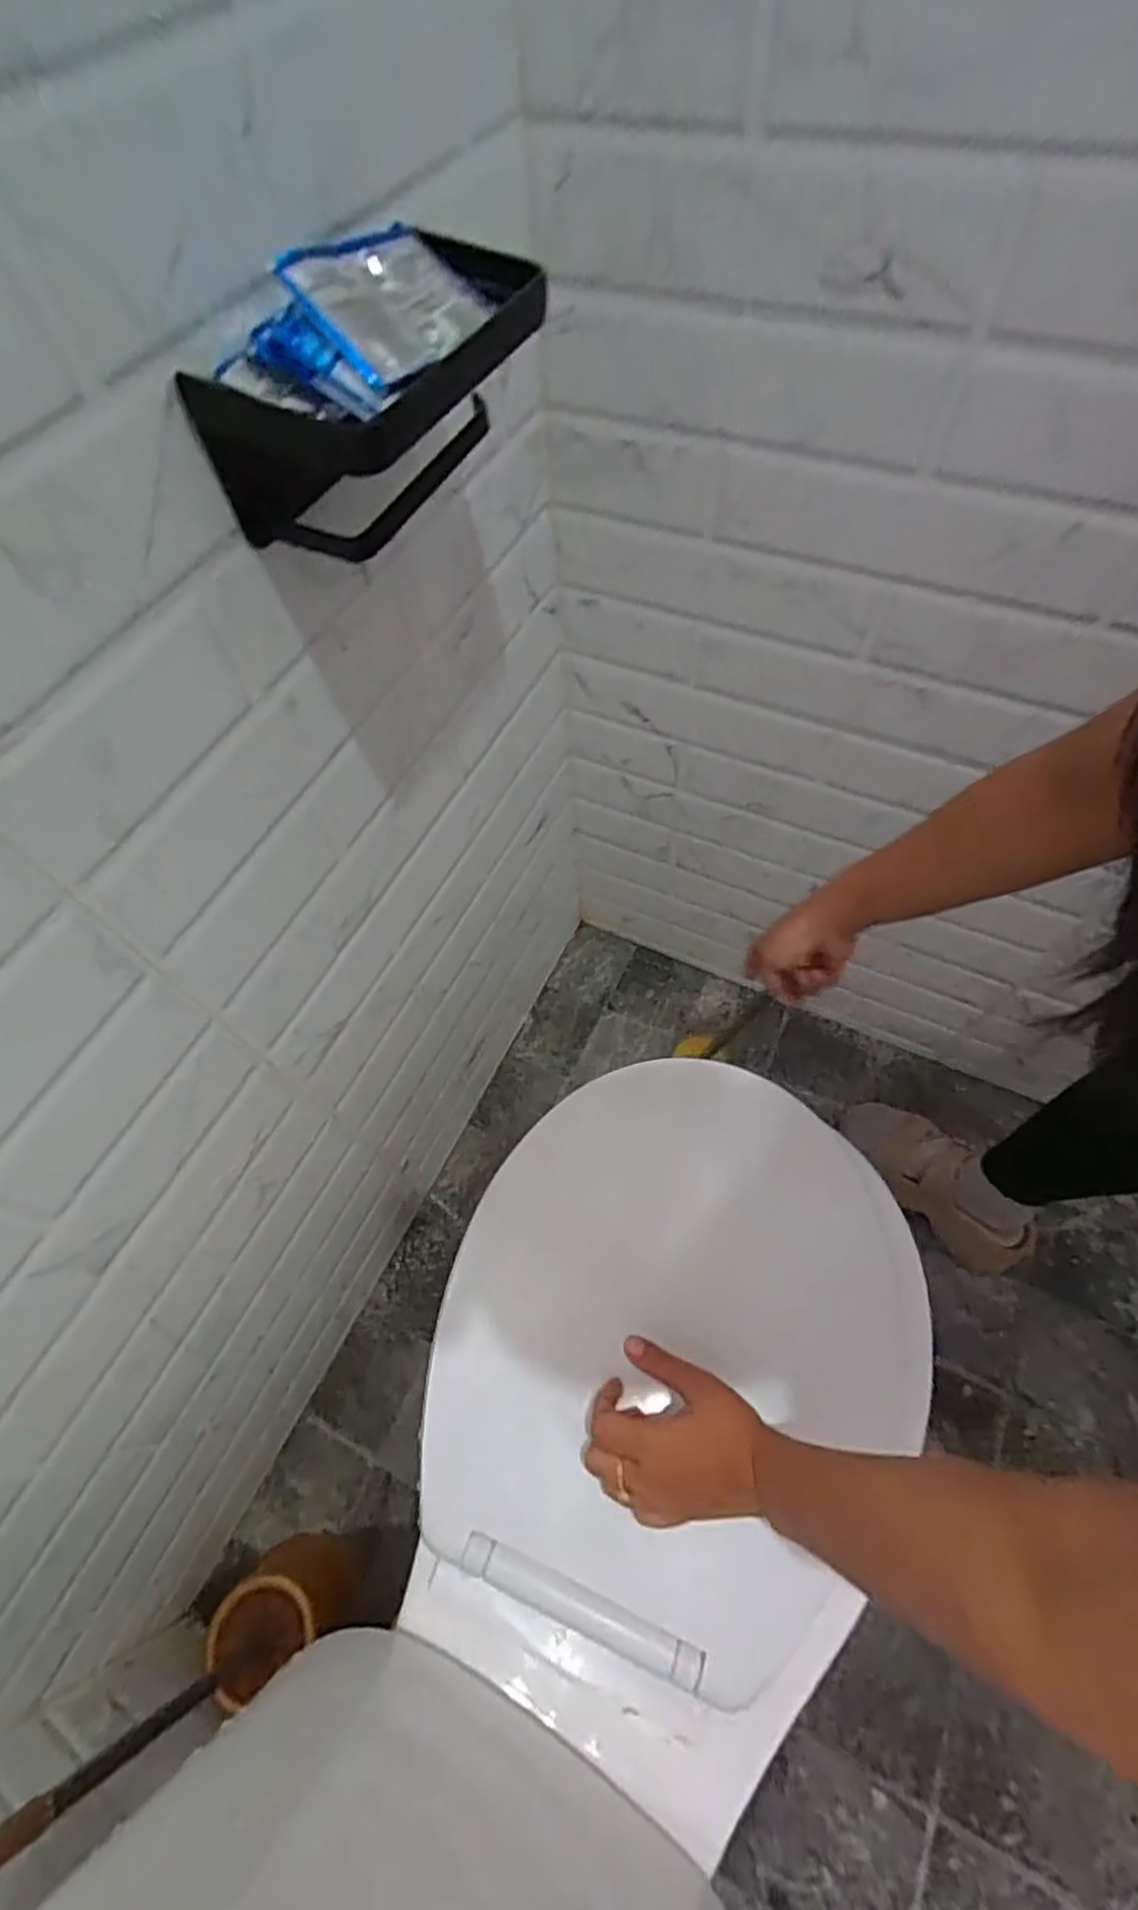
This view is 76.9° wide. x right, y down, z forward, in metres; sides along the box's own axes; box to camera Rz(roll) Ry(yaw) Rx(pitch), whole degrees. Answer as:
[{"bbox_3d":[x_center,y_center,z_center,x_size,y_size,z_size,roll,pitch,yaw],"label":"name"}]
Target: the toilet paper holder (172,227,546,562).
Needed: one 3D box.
[{"bbox_3d":[-0.082,-0.281,0.363,0.096,0.071,0.191,26,66,15],"label":"toilet paper holder"}]

